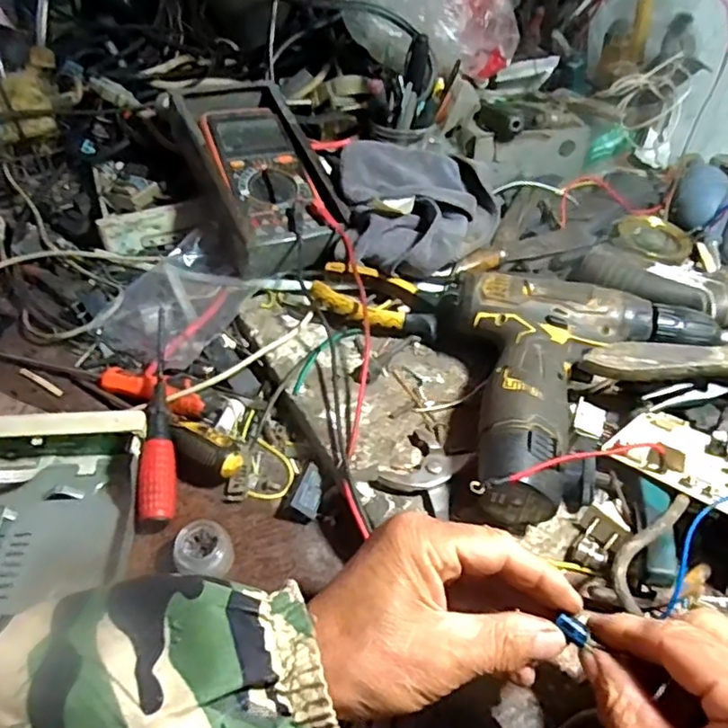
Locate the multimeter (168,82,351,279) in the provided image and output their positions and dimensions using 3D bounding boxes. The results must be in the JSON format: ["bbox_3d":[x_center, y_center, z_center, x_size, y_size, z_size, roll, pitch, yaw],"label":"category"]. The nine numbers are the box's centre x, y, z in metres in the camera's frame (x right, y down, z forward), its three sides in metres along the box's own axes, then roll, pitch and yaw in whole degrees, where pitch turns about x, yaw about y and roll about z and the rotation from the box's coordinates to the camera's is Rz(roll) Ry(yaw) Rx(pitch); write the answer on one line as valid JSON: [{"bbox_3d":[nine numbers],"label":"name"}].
[{"bbox_3d":[-0.105,-0.189,0.579,0.117,0.055,0.231,-18,66,-13],"label":"multimeter"}]

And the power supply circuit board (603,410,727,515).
[{"bbox_3d":[0.197,0.056,0.342,0.048,0.017,0.110,-31,35,-24],"label":"power supply circuit board"}]

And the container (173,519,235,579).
[{"bbox_3d":[-0.098,0.117,0.374,0.031,0.022,0.033,-1,44,1],"label":"container"}]

